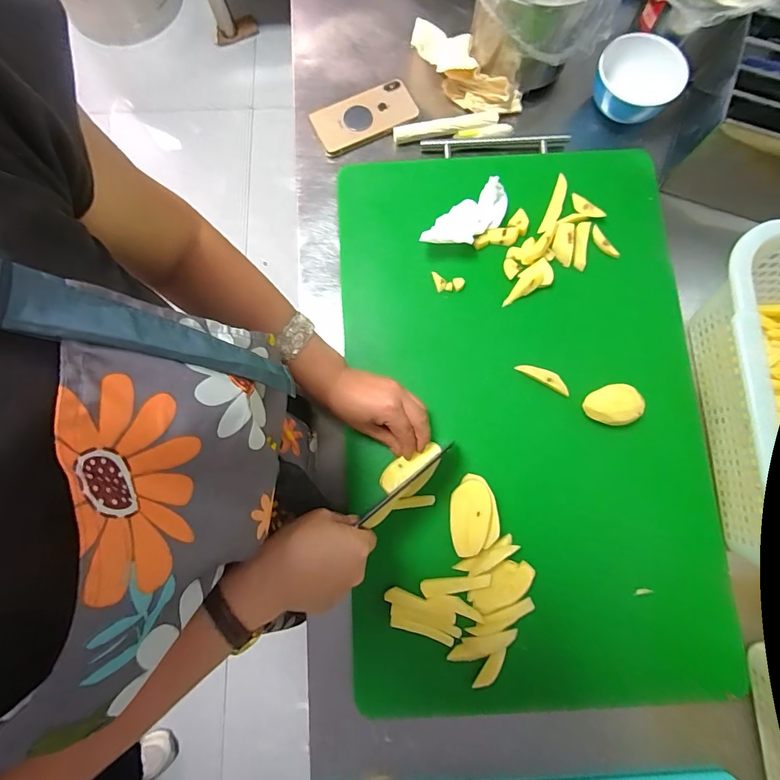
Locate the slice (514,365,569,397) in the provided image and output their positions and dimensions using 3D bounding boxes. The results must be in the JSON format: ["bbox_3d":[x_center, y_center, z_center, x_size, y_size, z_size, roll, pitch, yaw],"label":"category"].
[{"bbox_3d":[0.182,-0.016,0.493,0.066,0.007,0.017,30,82,6],"label":"slice"}]

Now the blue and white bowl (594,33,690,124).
[{"bbox_3d":[0.321,-0.405,0.543,0.103,0.047,0.099,0,80,1],"label":"blue and white bowl"}]

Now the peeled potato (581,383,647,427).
[{"bbox_3d":[0.253,0.020,0.477,0.060,0.036,0.044,-17,80,-2],"label":"peeled potato"}]

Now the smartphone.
[{"bbox_3d":[-0.034,-0.380,0.578,0.141,0.009,0.078,-24,81,-3],"label":"smartphone"}]

